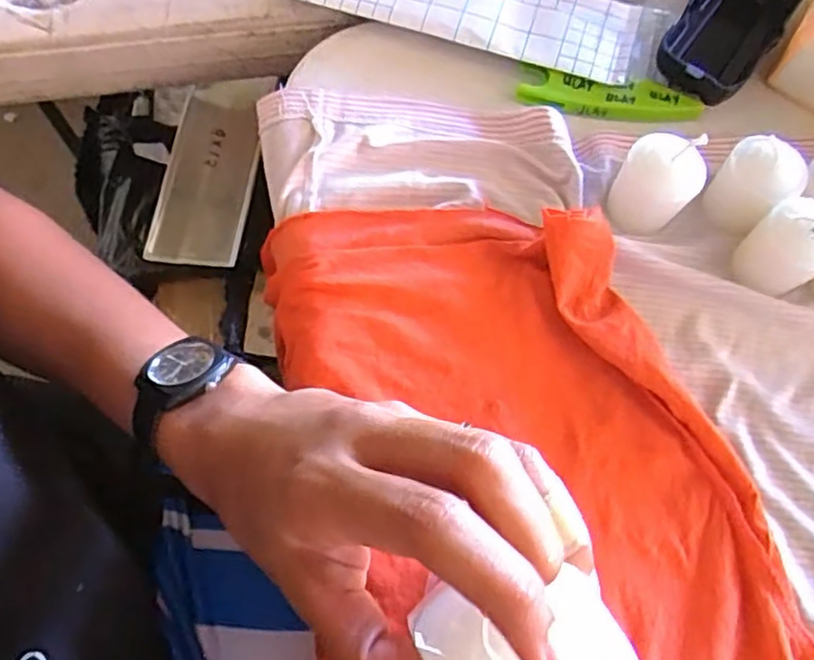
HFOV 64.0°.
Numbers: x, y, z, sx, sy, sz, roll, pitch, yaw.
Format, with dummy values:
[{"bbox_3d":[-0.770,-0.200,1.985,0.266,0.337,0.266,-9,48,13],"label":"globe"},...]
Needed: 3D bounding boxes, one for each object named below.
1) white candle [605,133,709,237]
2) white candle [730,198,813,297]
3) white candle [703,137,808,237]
[{"bbox_3d":[0.125,-0.073,0.328,0.037,0.046,0.031,26,70,8],"label":"white candle"},{"bbox_3d":[0.191,-0.041,0.322,0.037,0.047,0.035,1,68,-2],"label":"white candle"},{"bbox_3d":[0.179,-0.075,0.337,0.036,0.040,0.031,43,73,13],"label":"white candle"}]

